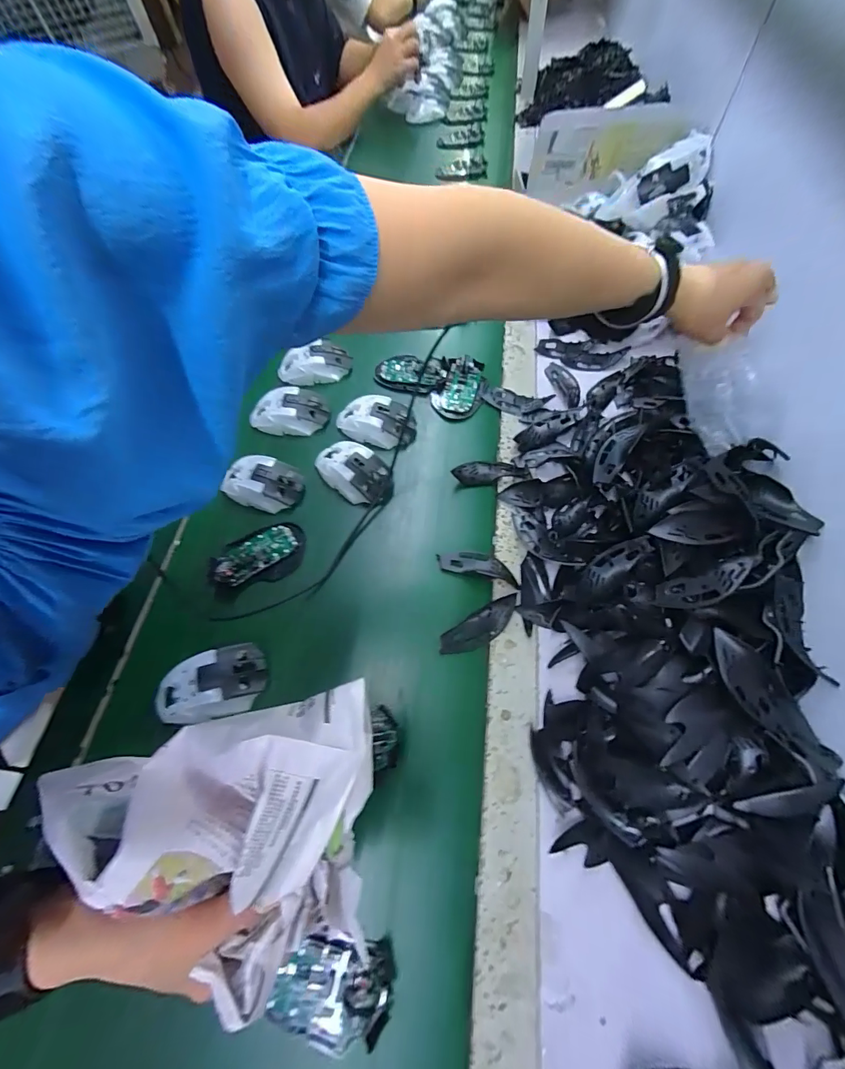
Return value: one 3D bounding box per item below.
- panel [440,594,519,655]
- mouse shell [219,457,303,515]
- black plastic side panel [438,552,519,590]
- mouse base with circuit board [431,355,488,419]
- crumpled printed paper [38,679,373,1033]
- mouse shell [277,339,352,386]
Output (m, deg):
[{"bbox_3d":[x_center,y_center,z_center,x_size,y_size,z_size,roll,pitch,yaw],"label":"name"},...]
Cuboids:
[{"bbox_3d":[0.064,0.102,0.443,0.096,0.015,0.033,-27,65,-10],"label":"panel"},{"bbox_3d":[-0.211,-0.067,0.526,0.105,0.027,0.063,5,64,7],"label":"mouse shell"},{"bbox_3d":[0.066,0.037,0.475,0.095,0.015,0.031,14,65,11],"label":"black plastic side panel"},{"bbox_3d":[0.056,-0.224,0.605,0.071,0.023,0.106,16,69,11],"label":"mouse base with circuit board"},{"bbox_3d":[-0.119,0.188,0.236,0.194,0.092,0.145,-15,63,-4],"label":"crumpled printed paper"},{"bbox_3d":[-0.169,-0.264,0.628,0.111,0.037,0.056,-22,67,-5],"label":"mouse shell"}]

